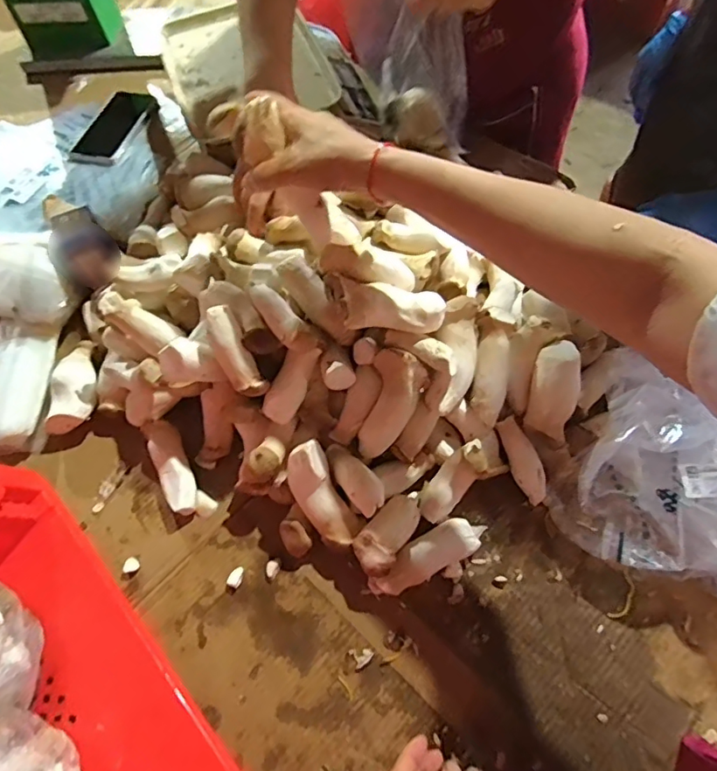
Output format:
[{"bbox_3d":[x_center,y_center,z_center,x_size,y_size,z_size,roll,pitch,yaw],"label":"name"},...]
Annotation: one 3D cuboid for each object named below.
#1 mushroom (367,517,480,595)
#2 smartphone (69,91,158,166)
[{"bbox_3d":[0.066,0.172,0.528,0.119,0.037,0.039,-27,66,-10],"label":"mushroom"},{"bbox_3d":[-0.381,-0.400,0.822,0.086,0.012,0.170,12,62,12],"label":"smartphone"}]

